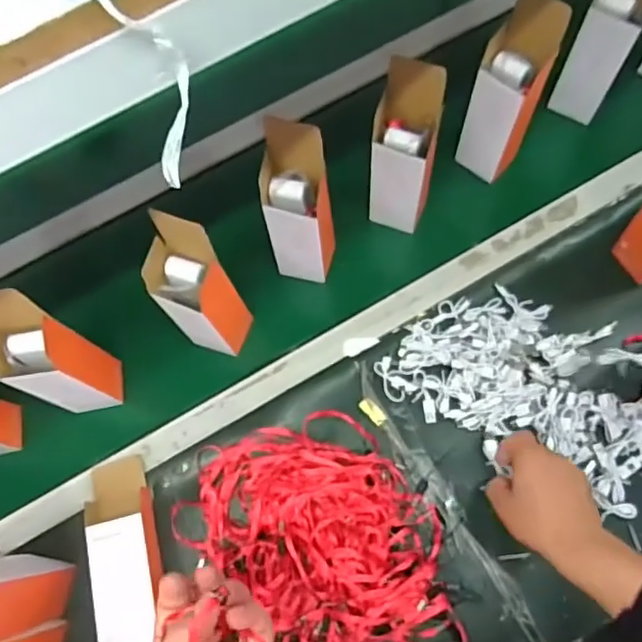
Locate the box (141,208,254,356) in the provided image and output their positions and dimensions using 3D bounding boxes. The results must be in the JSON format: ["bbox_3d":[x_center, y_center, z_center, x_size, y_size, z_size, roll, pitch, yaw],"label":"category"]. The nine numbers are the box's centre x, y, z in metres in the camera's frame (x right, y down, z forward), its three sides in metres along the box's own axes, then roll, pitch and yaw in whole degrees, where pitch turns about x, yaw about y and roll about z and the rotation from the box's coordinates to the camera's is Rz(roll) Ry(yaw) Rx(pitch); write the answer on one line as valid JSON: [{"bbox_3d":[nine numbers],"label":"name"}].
[{"bbox_3d":[-0.137,-0.025,0.672,0.084,0.208,0.079,20,74,10],"label":"box"}]

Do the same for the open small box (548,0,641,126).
[{"bbox_3d":[0.355,-0.359,0.736,0.077,0.235,0.075,25,75,12],"label":"open small box"}]

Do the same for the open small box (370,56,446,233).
[{"bbox_3d":[0.098,-0.191,0.697,0.075,0.229,0.080,13,72,8],"label":"open small box"}]

